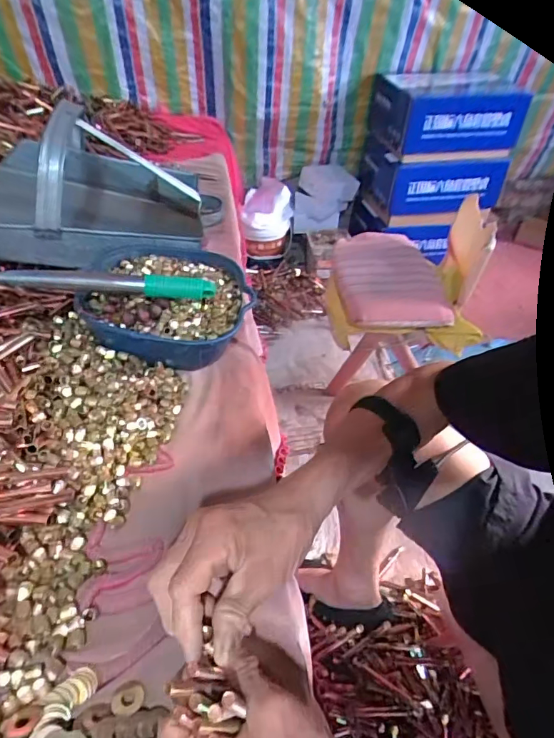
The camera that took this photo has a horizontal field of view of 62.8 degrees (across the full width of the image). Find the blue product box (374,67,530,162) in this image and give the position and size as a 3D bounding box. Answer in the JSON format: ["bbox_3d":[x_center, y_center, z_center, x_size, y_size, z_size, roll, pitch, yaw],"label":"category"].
[{"bbox_3d":[0.587,-0.887,1.584,0.424,0.209,0.339,-3,43,-7],"label":"blue product box"}]

